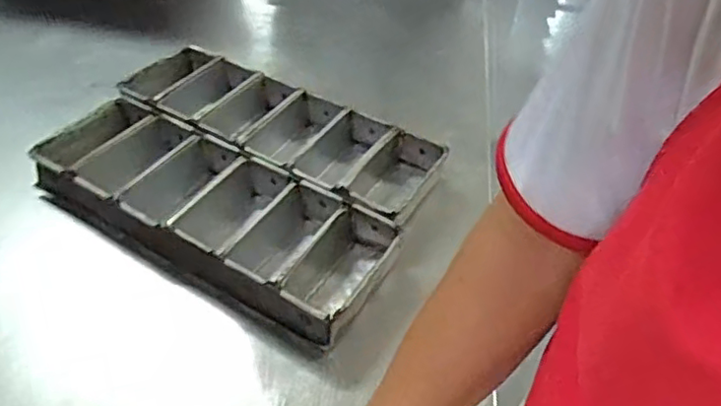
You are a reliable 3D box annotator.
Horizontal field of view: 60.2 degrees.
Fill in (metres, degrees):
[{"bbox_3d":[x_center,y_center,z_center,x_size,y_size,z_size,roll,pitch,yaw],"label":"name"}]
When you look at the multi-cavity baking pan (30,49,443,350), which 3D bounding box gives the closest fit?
[{"bbox_3d":[-0.154,-0.045,0.817,0.464,0.078,0.322,25,48,21],"label":"multi-cavity baking pan"}]

